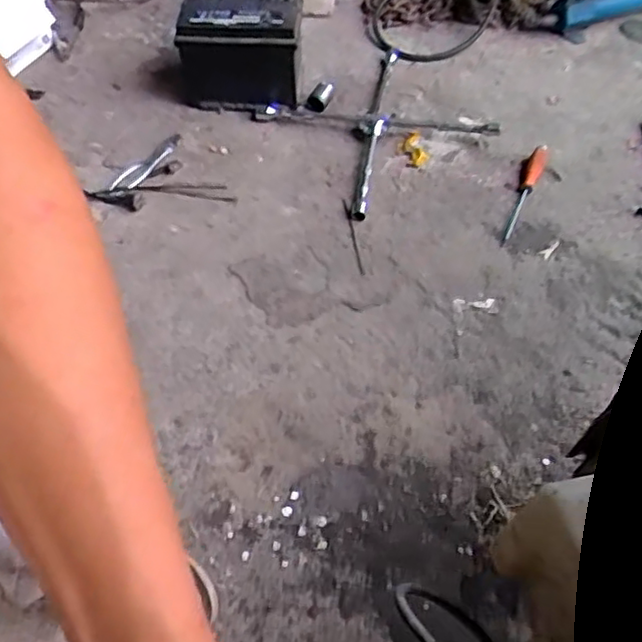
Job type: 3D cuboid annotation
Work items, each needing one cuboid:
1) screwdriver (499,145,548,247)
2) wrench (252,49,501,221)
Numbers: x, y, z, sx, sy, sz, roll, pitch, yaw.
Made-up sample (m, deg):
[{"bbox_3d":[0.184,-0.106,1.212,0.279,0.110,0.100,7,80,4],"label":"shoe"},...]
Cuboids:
[{"bbox_3d":[0.372,-0.232,1.231,0.032,0.025,0.225,21,72,15],"label":"screwdriver"},{"bbox_3d":[0.097,-0.406,1.364,0.335,0.061,0.397,-28,61,-18],"label":"wrench"}]

